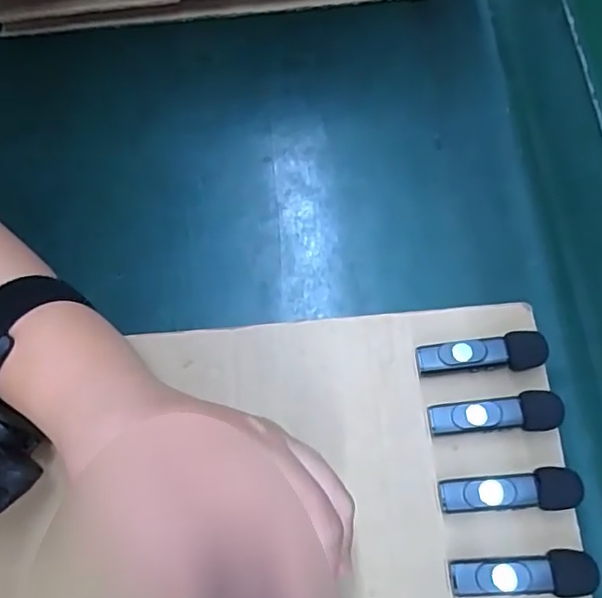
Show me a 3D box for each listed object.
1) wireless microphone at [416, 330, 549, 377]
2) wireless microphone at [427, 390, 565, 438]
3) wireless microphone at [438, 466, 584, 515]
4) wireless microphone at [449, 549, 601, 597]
[{"bbox_3d":[0.093,0.030,0.302,0.064,0.015,0.019,-6,71,-3],"label":"wireless microphone"},{"bbox_3d":[0.097,0.059,0.292,0.063,0.014,0.019,-7,71,-3],"label":"wireless microphone"},{"bbox_3d":[0.100,0.092,0.281,0.063,0.015,0.018,-2,71,-1],"label":"wireless microphone"},{"bbox_3d":[0.102,0.127,0.269,0.063,0.016,0.018,-2,71,-1],"label":"wireless microphone"}]

